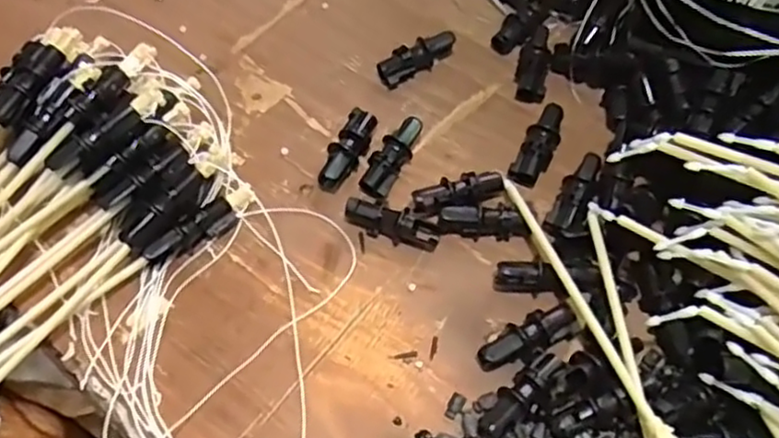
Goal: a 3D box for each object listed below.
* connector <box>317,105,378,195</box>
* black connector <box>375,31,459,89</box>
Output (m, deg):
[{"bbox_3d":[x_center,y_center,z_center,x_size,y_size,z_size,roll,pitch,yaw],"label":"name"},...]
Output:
[{"bbox_3d":[-0.030,-0.051,0.504,0.021,0.016,0.068,24,65,14],"label":"connector"},{"bbox_3d":[0.023,-0.131,0.547,0.069,0.019,0.021,-29,64,-14],"label":"black connector"}]

